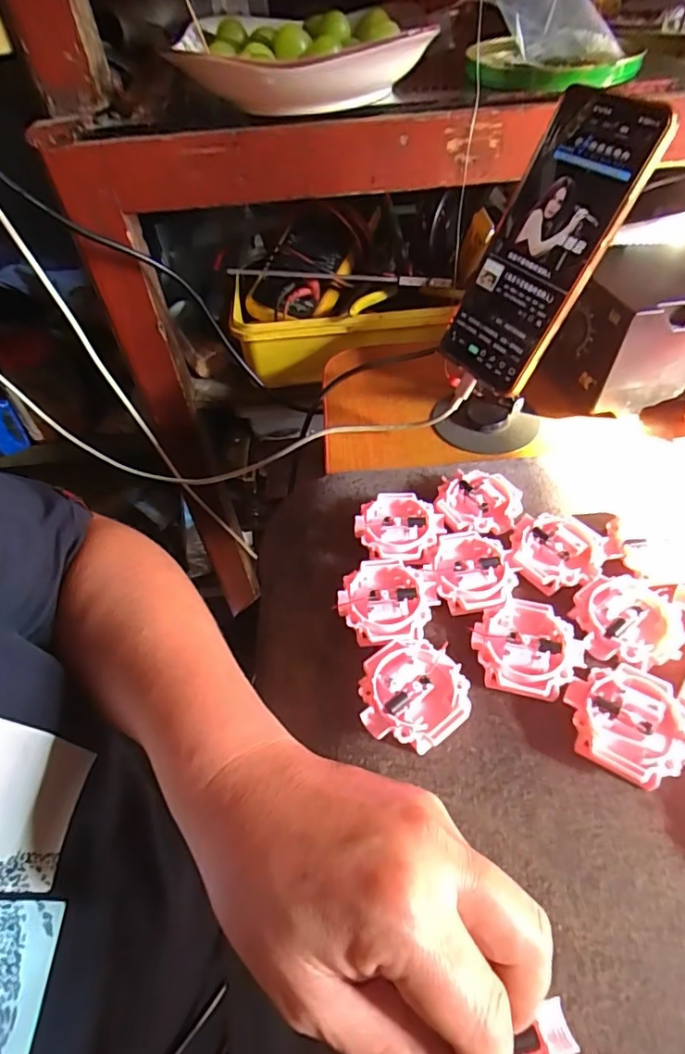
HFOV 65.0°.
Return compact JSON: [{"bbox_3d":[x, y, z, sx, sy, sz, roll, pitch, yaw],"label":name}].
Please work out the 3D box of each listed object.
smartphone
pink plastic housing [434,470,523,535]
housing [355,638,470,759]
[{"bbox_3d":[0.124,-0.172,0.337,0.017,0.163,0.078,-3,40,-41],"label":"smartphone"},{"bbox_3d":[0.090,-0.014,0.356,0.053,0.018,0.051,-1,50,4],"label":"pink plastic housing"},{"bbox_3d":[0.036,0.085,0.273,0.052,0.016,0.051,-2,50,3],"label":"housing"}]

